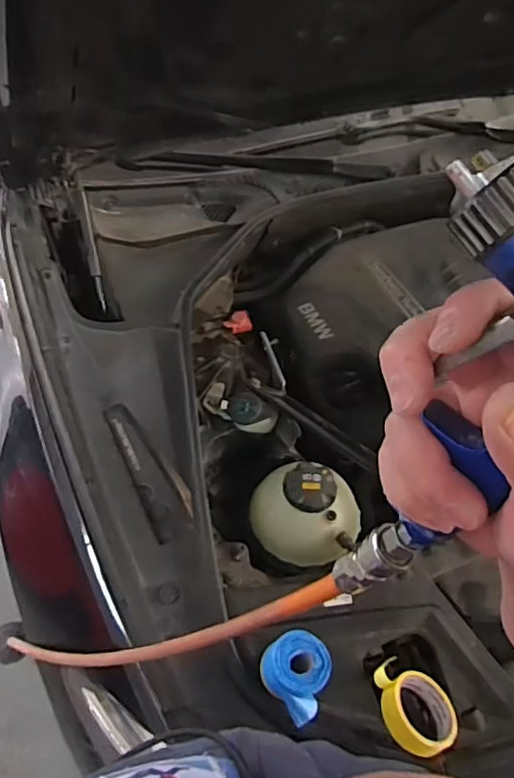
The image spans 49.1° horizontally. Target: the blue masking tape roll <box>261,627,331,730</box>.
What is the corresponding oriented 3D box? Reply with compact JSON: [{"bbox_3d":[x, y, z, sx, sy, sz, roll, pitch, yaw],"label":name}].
[{"bbox_3d":[0.048,0.357,0.708,0.078,0.080,0.094,-35,58,-29],"label":"blue masking tape roll"}]

